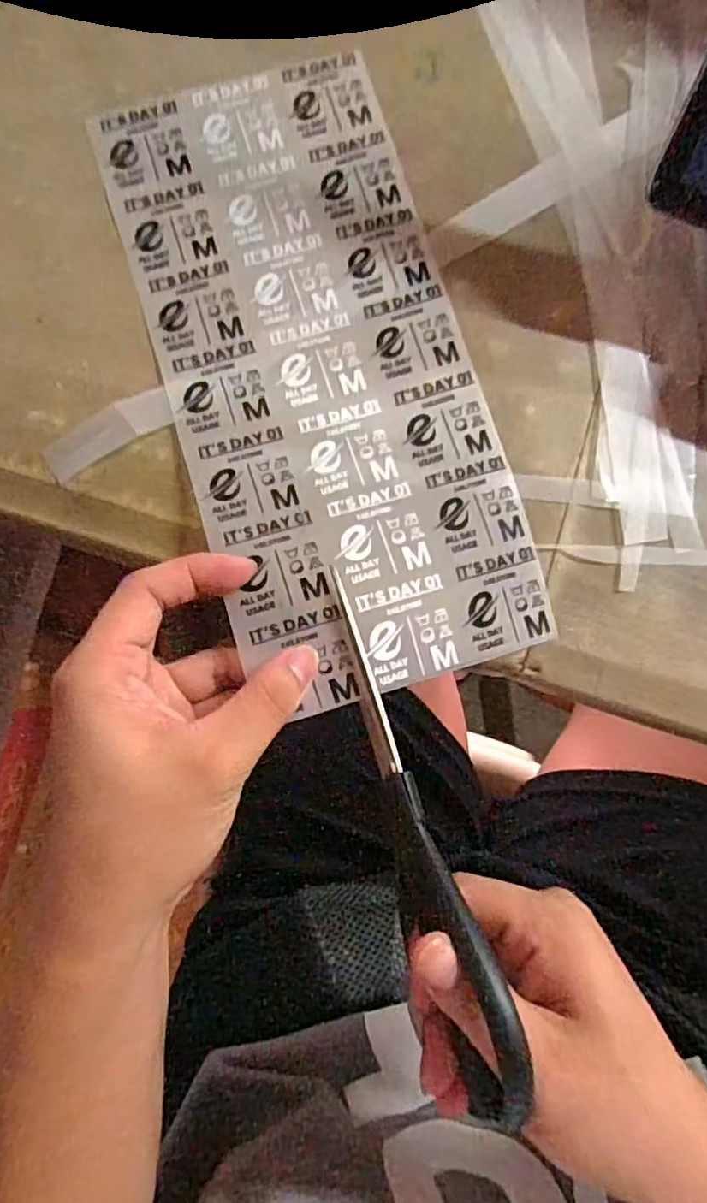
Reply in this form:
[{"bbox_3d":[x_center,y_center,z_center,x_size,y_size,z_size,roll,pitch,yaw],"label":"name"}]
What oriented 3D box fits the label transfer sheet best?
[{"bbox_3d":[-0.016,-0.106,0.269,0.129,0.011,0.288,-17,80,-7],"label":"label transfer sheet"}]

